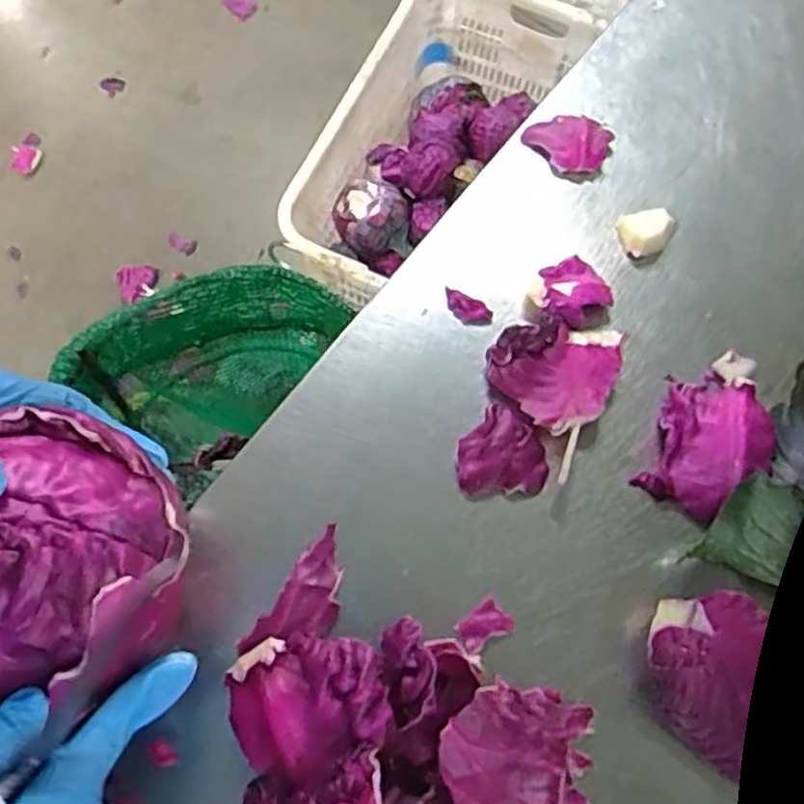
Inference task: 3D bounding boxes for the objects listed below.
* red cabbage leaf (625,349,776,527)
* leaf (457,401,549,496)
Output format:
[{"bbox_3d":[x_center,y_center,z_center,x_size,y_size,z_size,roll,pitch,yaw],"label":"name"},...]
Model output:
[{"bbox_3d":[0.179,0.014,0.419,0.058,0.023,0.104,24,71,7],"label":"red cabbage leaf"},{"bbox_3d":[0.056,0.028,0.416,0.050,0.011,0.050,-2,70,-3],"label":"leaf"}]

